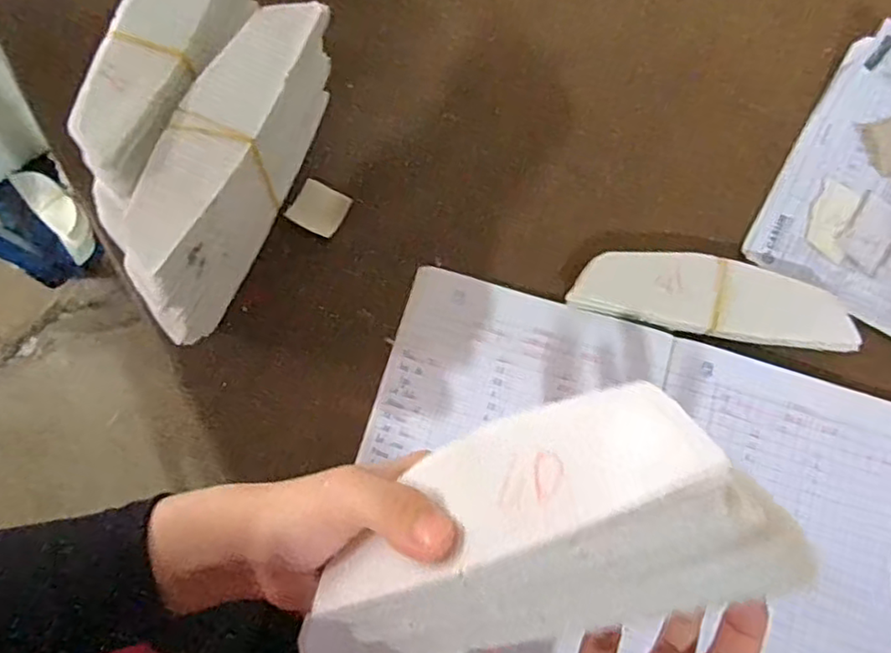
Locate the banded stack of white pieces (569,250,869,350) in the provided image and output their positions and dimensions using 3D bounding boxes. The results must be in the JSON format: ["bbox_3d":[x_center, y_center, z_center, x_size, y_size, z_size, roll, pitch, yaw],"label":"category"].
[{"bbox_3d":[0.177,-0.019,0.431,0.181,0.017,0.050,9,76,1],"label":"banded stack of white pieces"}]

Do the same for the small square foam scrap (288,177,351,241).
[{"bbox_3d":[-0.086,-0.081,0.442,0.034,0.004,0.033,29,77,-12],"label":"small square foam scrap"}]

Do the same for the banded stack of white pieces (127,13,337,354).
[{"bbox_3d":[-0.137,-0.094,0.403,0.049,0.098,0.195,24,77,4],"label":"banded stack of white pieces"}]

